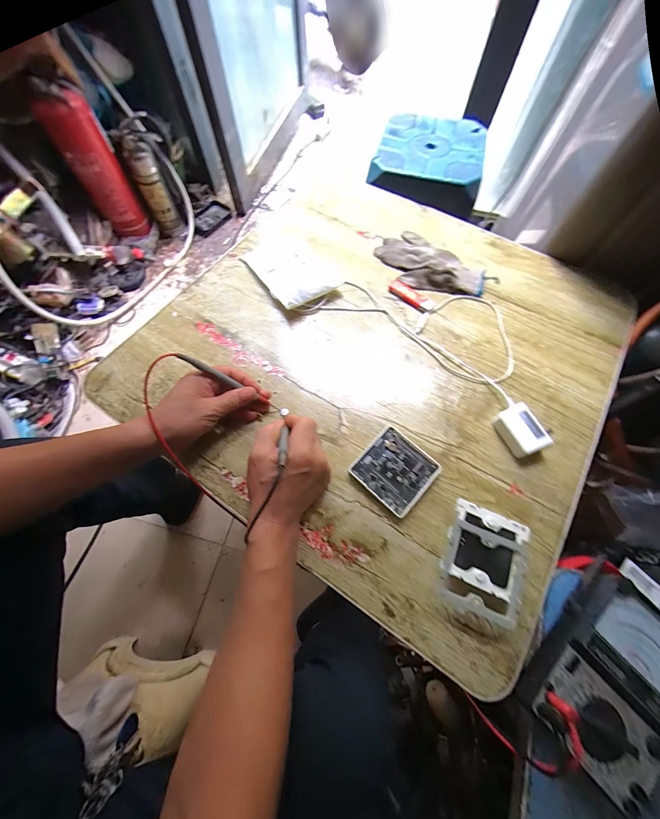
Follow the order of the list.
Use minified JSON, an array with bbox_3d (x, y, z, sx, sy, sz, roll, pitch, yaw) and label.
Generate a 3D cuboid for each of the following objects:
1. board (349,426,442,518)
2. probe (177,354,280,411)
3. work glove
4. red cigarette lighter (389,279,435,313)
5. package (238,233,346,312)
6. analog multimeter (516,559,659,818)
[{"bbox_3d":[0.084,0.078,0.395,0.086,0.015,0.087,41,71,17],"label":"board"},{"bbox_3d":[-0.125,-0.033,0.397,0.147,0.010,0.010,31,60,-34],"label":"probe"},{"bbox_3d":[0.176,-0.257,0.540,0.192,0.022,0.109,41,71,17],"label":"work glove"},{"bbox_3d":[0.138,-0.192,0.515,0.082,0.009,0.030,42,71,17],"label":"red cigarette lighter"},{"bbox_3d":[-0.061,-0.252,0.535,0.130,0.025,0.168,-31,69,-14],"label":"package"},{"bbox_3d":[0.289,0.258,0.300,0.120,0.043,0.187,42,71,17],"label":"analog multimeter"}]

